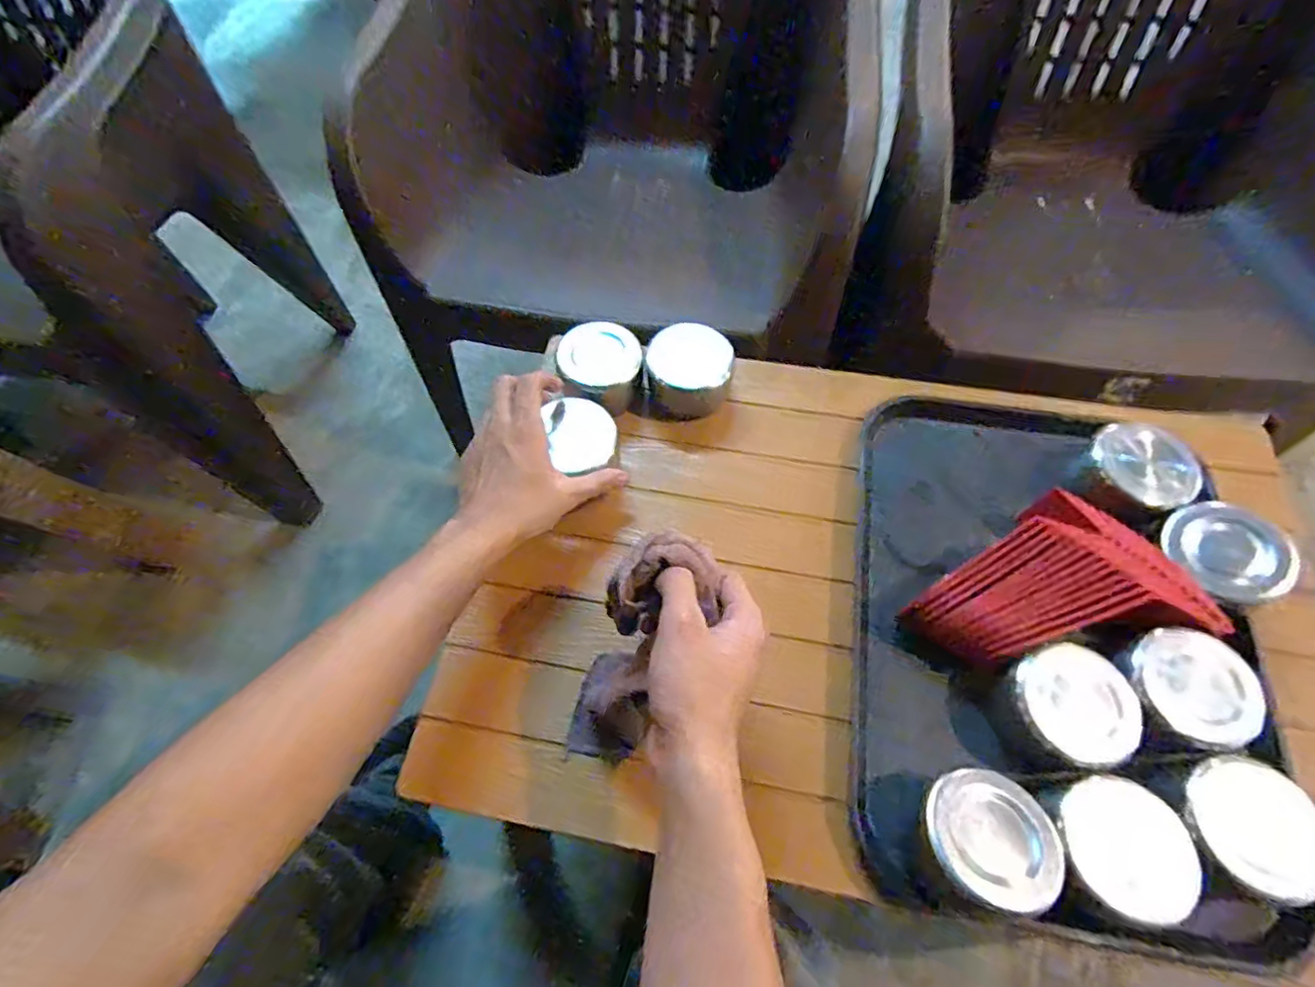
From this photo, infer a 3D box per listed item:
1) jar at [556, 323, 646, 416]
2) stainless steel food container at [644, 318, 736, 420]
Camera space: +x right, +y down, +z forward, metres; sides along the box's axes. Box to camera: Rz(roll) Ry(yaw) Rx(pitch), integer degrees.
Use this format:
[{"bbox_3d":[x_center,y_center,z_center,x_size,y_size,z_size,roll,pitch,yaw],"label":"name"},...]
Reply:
[{"bbox_3d":[-0.057,-0.118,0.578,0.080,0.049,0.082,-1,63,1],"label":"jar"},{"bbox_3d":[0.028,-0.111,0.573,0.084,0.052,0.084,-1,63,1],"label":"stainless steel food container"}]

